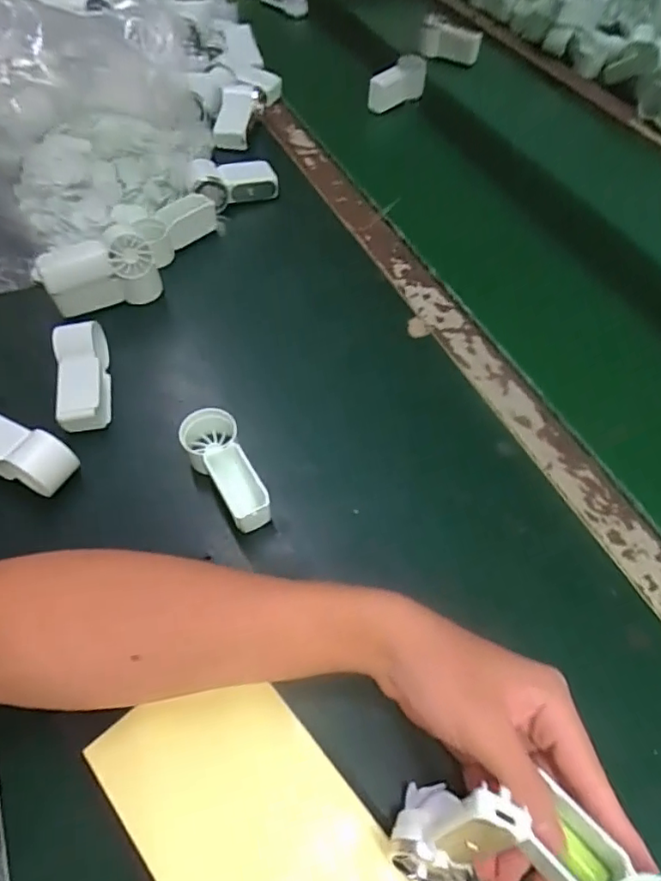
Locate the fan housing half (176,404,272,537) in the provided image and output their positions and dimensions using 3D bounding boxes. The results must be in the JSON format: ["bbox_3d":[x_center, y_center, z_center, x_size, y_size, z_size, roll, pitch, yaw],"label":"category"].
[{"bbox_3d":[-0.077,0.024,0.401,0.039,0.039,0.094,-20,60,-15],"label":"fan housing half"}]

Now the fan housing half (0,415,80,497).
[{"bbox_3d":[-0.229,0.009,0.400,0.091,0.046,0.033,24,59,13],"label":"fan housing half"}]

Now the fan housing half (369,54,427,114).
[{"bbox_3d":[0.095,-0.505,0.778,0.100,0.059,0.024,-34,63,-22],"label":"fan housing half"}]

